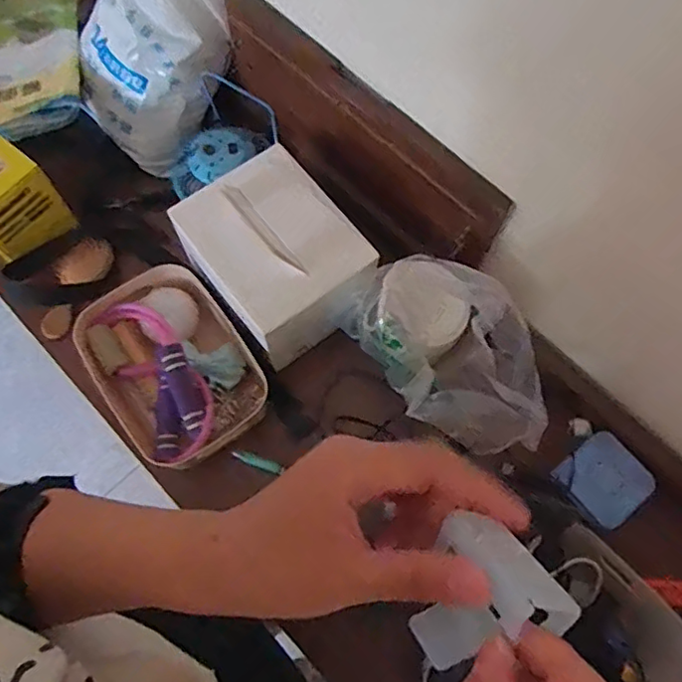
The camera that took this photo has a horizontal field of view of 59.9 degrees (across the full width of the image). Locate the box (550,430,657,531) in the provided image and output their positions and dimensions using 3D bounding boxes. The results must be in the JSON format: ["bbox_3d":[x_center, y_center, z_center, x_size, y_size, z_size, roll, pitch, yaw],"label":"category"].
[{"bbox_3d":[0.280,0.148,0.629,0.098,0.020,0.083,-34,75,-29],"label":"box"}]

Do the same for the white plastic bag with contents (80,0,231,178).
[{"bbox_3d":[-0.225,-0.360,0.685,0.194,0.224,0.159,-42,76,-14],"label":"white plastic bag with contents"}]

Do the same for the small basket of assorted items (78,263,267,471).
[{"bbox_3d":[-0.179,0.027,0.637,0.147,0.069,0.205,-32,74,-12],"label":"small basket of assorted items"}]

